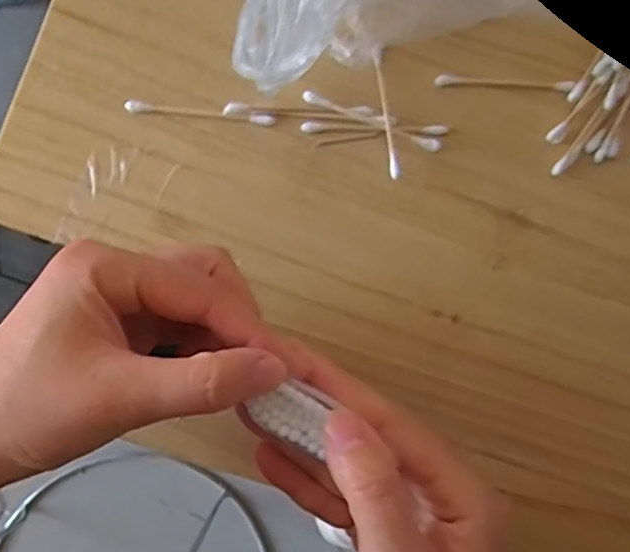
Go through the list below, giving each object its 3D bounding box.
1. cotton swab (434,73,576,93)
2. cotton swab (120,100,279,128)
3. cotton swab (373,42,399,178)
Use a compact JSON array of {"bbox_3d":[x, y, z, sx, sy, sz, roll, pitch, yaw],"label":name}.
[{"bbox_3d":[0.096,-0.097,0.317,0.069,0.004,0.006,3,83,-3],"label":"cotton swab"},{"bbox_3d":[-0.056,-0.080,0.310,0.072,0.005,0.006,6,82,-2],"label":"cotton swab"},{"bbox_3d":[0.035,-0.081,0.312,0.005,0.006,0.068,-6,83,-4],"label":"cotton swab"}]

